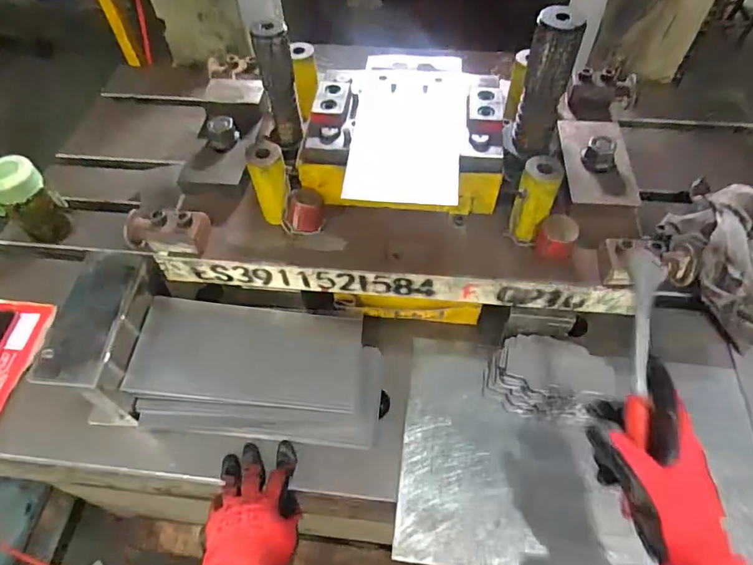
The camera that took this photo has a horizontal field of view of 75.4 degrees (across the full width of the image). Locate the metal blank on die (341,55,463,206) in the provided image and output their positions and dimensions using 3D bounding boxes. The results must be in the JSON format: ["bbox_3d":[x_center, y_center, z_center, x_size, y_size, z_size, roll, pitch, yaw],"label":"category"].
[{"bbox_3d":[0.038,-0.194,0.576,0.122,0.011,0.257,4,57,4],"label":"metal blank on die"}]

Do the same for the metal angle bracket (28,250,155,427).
[{"bbox_3d":[-0.308,0.068,0.580,0.077,0.131,0.163,5,55,5],"label":"metal angle bracket"}]

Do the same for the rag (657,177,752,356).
[{"bbox_3d":[0.501,-0.057,0.677,0.190,0.069,0.257,-18,56,-10],"label":"rag"}]

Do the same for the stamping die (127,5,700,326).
[{"bbox_3d":[0.034,-0.146,0.600,0.598,0.251,0.292,4,55,5],"label":"stamping die"}]

